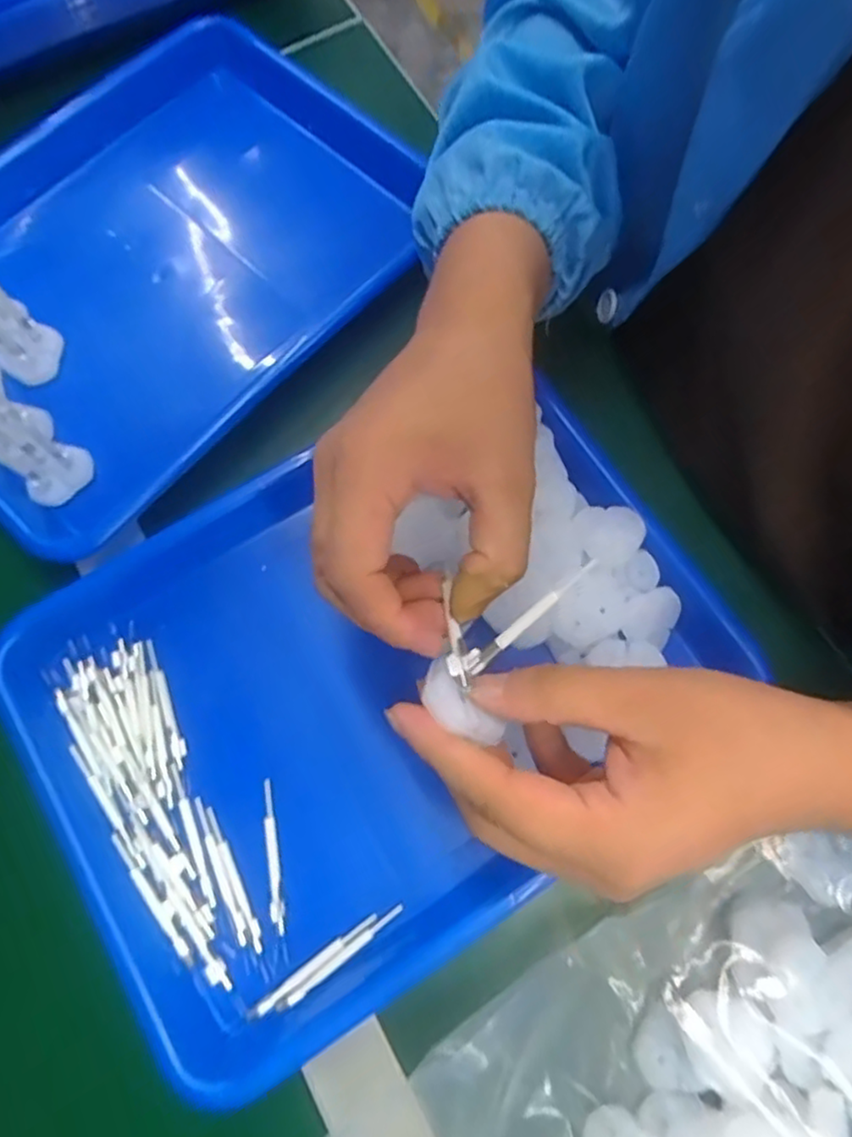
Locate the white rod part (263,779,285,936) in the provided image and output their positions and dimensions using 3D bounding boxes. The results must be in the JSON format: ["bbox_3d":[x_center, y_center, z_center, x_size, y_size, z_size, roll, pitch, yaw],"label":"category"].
[{"bbox_3d":[-0.075,0.139,0.331,0.006,0.004,0.069,-9,72,-4],"label":"white rod part"}]

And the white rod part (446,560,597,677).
[{"bbox_3d":[0.035,0.018,0.248,0.064,0.010,0.009,-39,75,13],"label":"white rod part"}]

